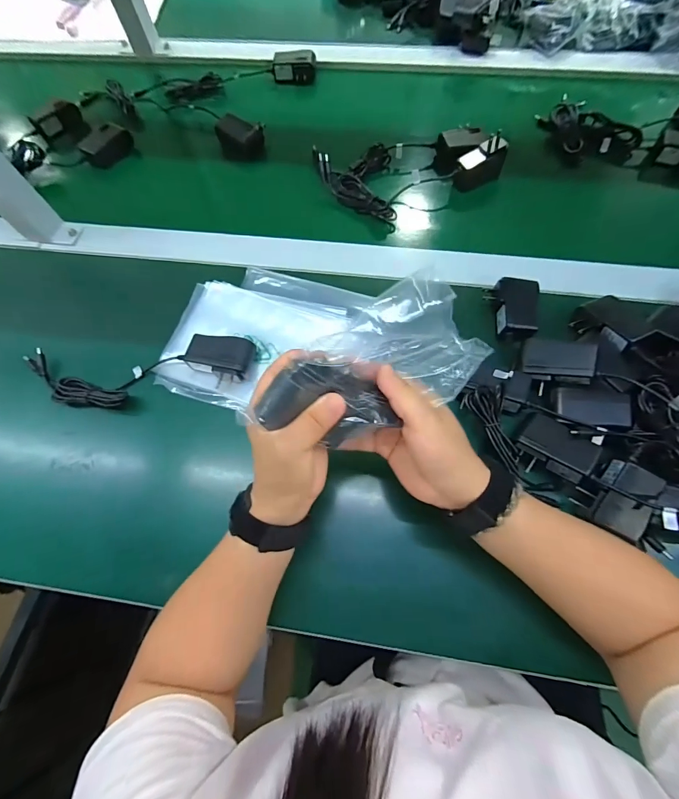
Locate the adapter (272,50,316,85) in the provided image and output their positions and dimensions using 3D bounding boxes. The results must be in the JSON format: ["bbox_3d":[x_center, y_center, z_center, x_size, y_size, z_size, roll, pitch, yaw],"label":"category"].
[{"bbox_3d":[-0.076,-0.574,0.632,0.072,0.027,0.047,1,69,4],"label":"adapter"}]

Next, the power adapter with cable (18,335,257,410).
[{"bbox_3d":[-0.229,-0.029,0.415,0.266,0.030,0.076,-3,69,2],"label":"power adapter with cable"}]

